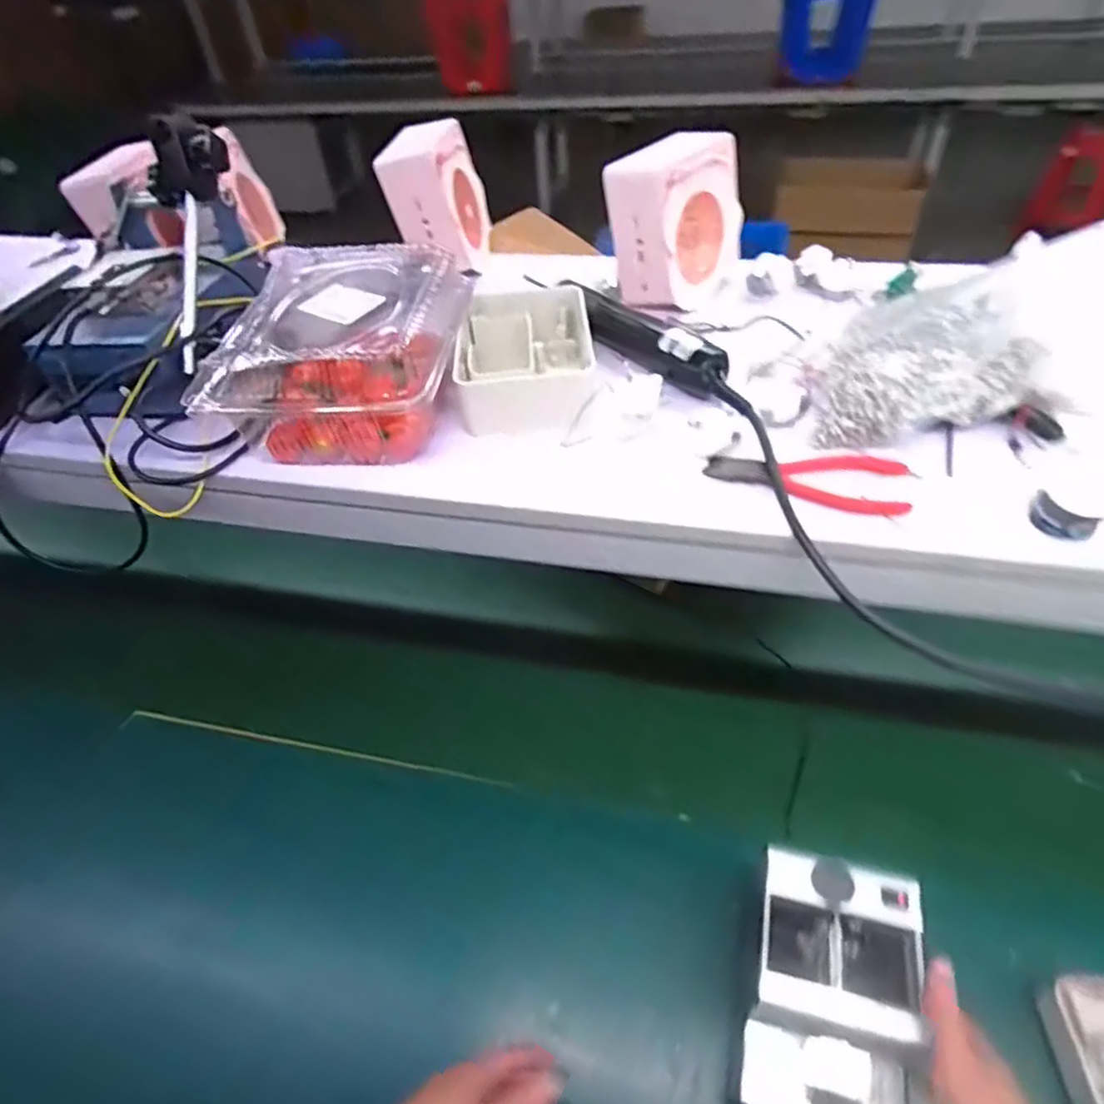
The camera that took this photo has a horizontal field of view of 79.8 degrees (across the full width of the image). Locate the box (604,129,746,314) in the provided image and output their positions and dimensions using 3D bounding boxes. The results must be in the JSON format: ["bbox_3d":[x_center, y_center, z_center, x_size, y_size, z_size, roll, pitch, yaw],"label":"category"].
[{"bbox_3d":[0.112,-0.301,0.596,0.085,0.118,0.112,23,53,25],"label":"box"}]

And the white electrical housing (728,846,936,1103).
[{"bbox_3d":[0.226,0.362,0.541,0.125,0.111,0.168,9,48,13],"label":"white electrical housing"}]

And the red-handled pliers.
[{"bbox_3d":[0.173,-0.056,0.449,0.126,0.011,0.055,13,49,17],"label":"red-handled pliers"}]

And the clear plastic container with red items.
[{"bbox_3d":[-0.155,-0.156,0.514,0.163,0.097,0.182,1,47,7],"label":"clear plastic container with red items"}]

